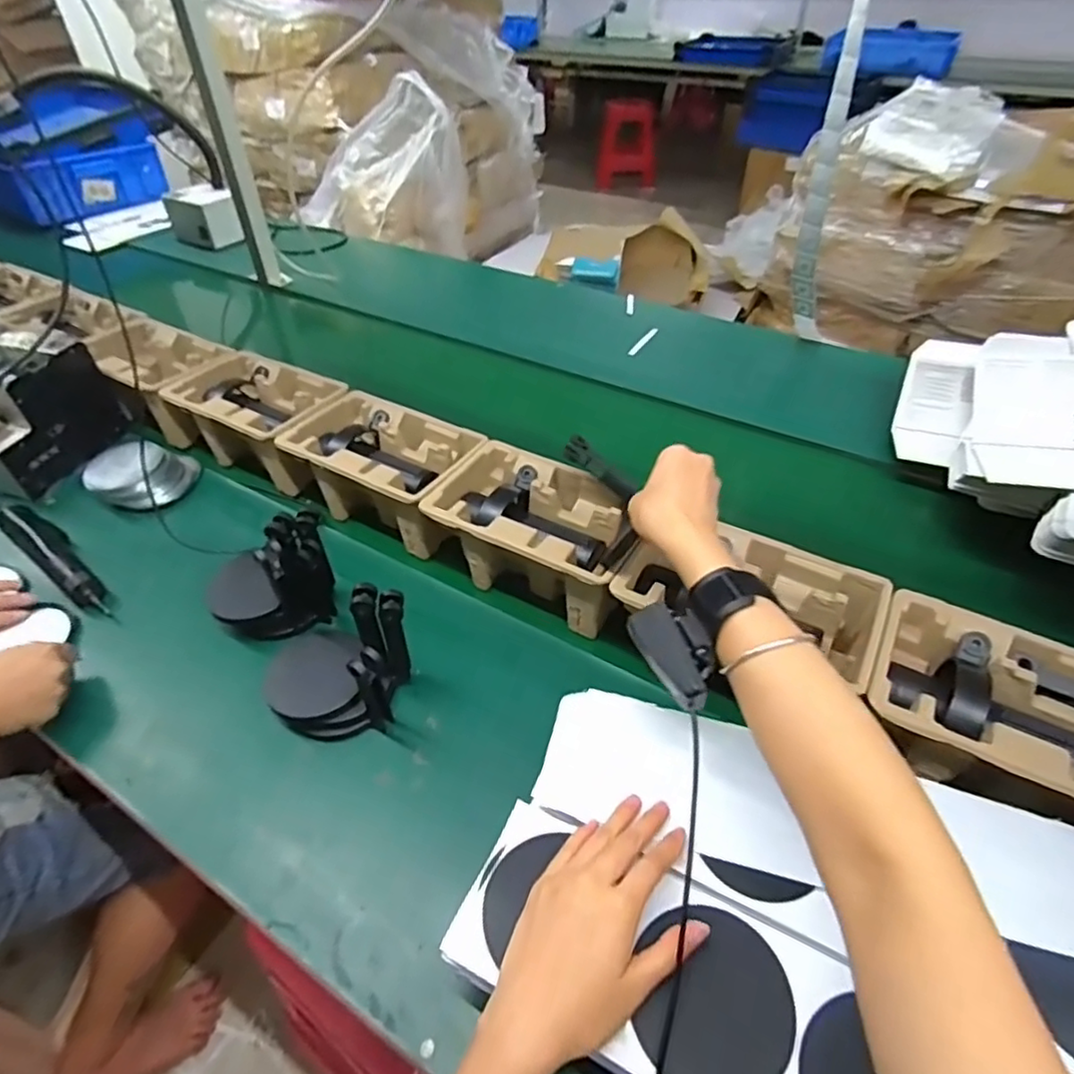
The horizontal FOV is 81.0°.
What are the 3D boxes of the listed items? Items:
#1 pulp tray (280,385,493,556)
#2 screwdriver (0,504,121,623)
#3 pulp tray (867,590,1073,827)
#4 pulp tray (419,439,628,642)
[{"bbox_3d":[-0.187,-0.089,0.801,0.233,0.101,0.146,24,51,21],"label":"pulp tray"},{"bbox_3d":[-0.571,0.024,0.752,0.224,0.047,0.043,28,53,24],"label":"screwdriver"},{"bbox_3d":[0.387,0.145,0.514,0.229,0.081,0.156,23,51,20],"label":"pulp tray"},{"bbox_3d":[-0.016,-0.012,0.717,0.269,0.101,0.150,22,50,19],"label":"pulp tray"}]

